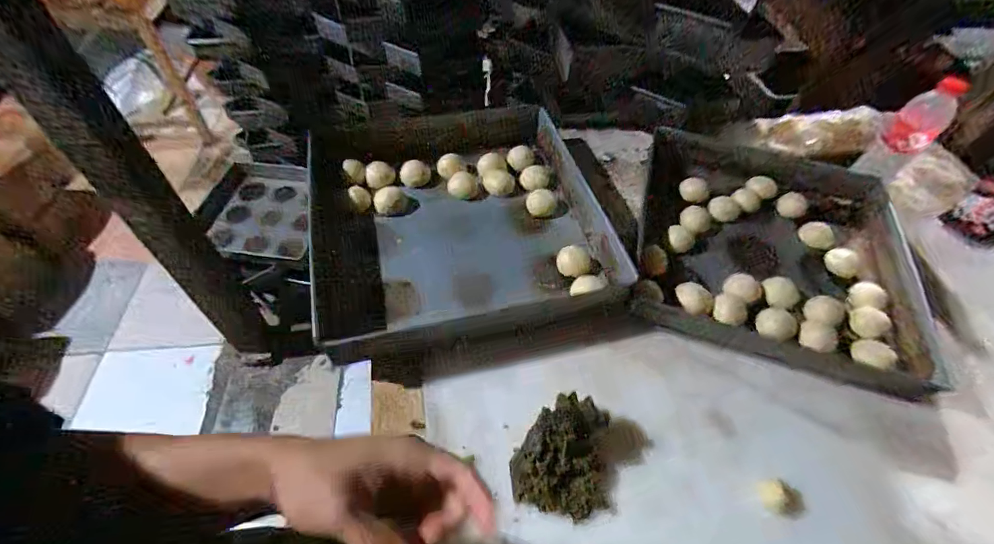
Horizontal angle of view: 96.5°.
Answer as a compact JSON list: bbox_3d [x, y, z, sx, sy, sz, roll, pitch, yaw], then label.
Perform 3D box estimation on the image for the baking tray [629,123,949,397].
[{"bbox_3d":[0.452,-0.059,0.711,0.421,0.049,0.452,14,55,8],"label":"baking tray"}]

